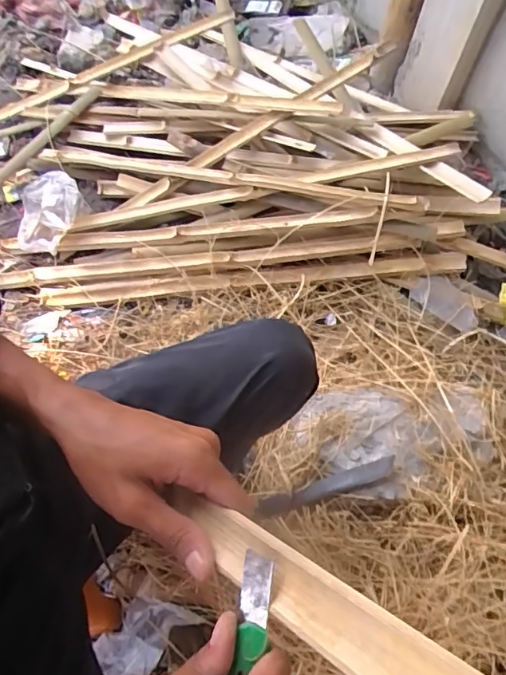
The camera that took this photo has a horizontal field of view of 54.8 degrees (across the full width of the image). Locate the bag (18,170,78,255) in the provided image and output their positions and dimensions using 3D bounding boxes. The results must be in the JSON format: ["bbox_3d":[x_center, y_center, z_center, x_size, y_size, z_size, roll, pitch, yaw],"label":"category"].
[{"bbox_3d":[-0.439,-0.265,1.052,0.125,0.092,0.174,2,62,-2],"label":"bag"}]

